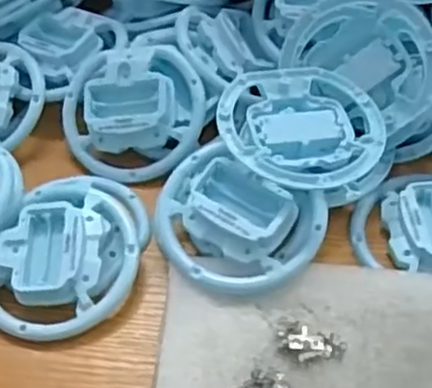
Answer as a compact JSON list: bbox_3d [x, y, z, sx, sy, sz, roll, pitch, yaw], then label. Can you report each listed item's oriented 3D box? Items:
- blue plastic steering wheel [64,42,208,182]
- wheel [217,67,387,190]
[{"bbox_3d":[-0.060,-0.061,0.525,0.102,0.036,0.102,0,78,-1],"label":"blue plastic steering wheel"},{"bbox_3d":[0.055,-0.044,0.467,0.102,0.025,0.095,-2,49,3],"label":"wheel"}]

